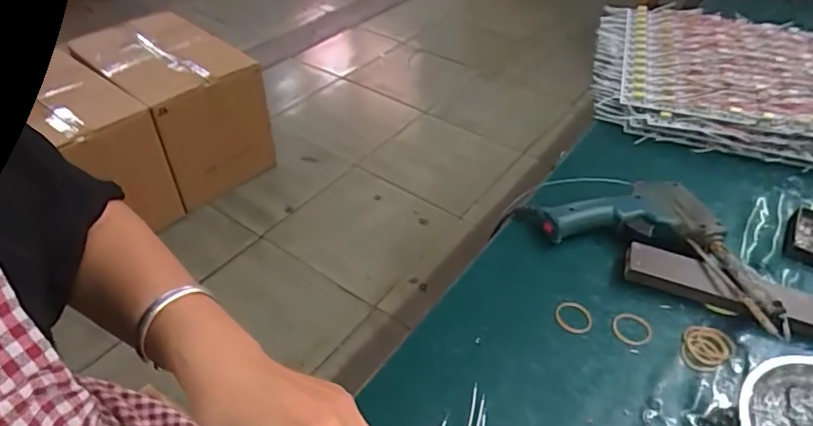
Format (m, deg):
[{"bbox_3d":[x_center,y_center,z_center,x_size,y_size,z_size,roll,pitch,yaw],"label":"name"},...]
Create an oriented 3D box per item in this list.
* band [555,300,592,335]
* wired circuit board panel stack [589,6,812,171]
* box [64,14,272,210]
[{"bbox_3d":[0.139,0.087,0.449,0.031,0.004,0.028,28,49,26],"label":"band"},{"bbox_3d":[0.422,-0.177,0.697,0.352,0.069,0.303,8,43,7],"label":"wired circuit board panel stack"},{"bbox_3d":[-0.662,-0.336,1.608,0.356,0.376,0.494,-32,52,-31],"label":"box"}]

